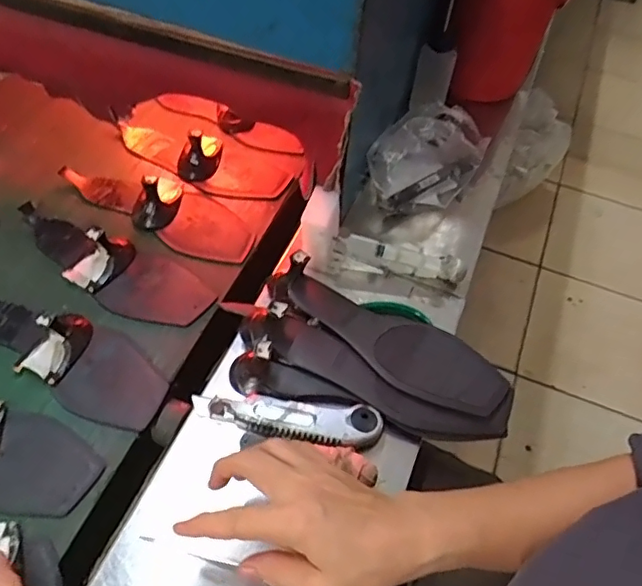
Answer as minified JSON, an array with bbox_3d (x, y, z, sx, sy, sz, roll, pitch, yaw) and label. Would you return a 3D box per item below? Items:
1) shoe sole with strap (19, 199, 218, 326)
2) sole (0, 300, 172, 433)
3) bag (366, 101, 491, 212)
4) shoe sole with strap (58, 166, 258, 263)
[{"bbox_3d":[-0.227,-0.044,0.585,0.244,0.040,0.080,30,57,15],"label":"shoe sole with strap"},{"bbox_3d":[-0.250,0.037,0.523,0.239,0.044,0.077,30,57,15],"label":"sole"},{"bbox_3d":[0.127,-0.155,0.641,0.142,0.095,0.065,-13,56,-14],"label":"bag"},{"bbox_3d":[-0.186,-0.109,0.645,0.238,0.050,0.079,28,56,14],"label":"shoe sole with strap"}]

